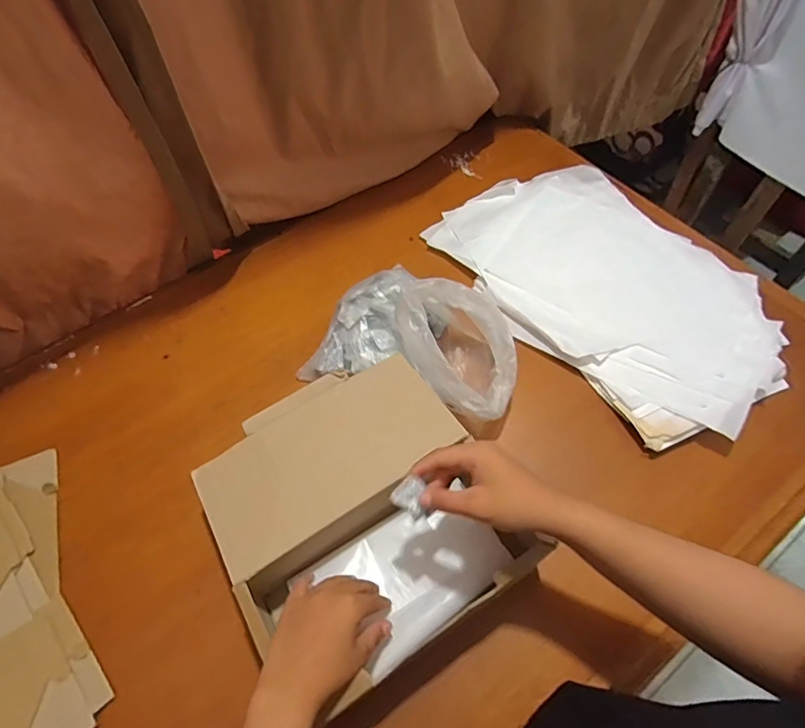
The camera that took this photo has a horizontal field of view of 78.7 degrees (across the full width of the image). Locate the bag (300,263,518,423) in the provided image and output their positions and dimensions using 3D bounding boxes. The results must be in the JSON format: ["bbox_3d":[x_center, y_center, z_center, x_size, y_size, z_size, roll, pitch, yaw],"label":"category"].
[{"bbox_3d":[0.023,-0.026,0.619,0.255,0.115,0.211,34,65,20],"label":"bag"}]

